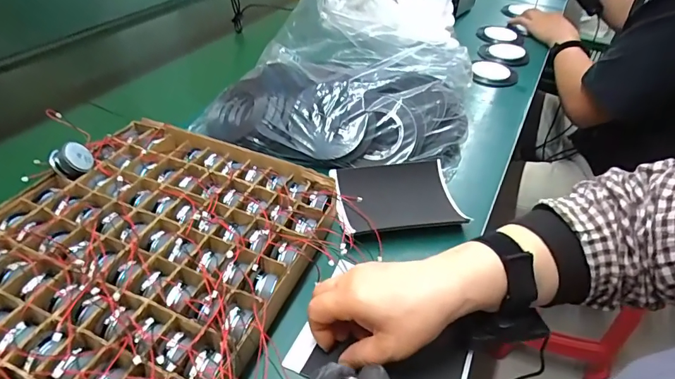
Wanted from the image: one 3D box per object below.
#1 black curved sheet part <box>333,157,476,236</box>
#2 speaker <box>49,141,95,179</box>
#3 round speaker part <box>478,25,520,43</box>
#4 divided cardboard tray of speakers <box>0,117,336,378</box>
[{"bbox_3d":[0.068,0.004,0.481,0.144,0.033,0.110,-4,42,-9],"label":"black curved sheet part"},{"bbox_3d":[-0.284,-0.032,0.449,0.023,0.035,0.035,-29,20,20],"label":"speaker"},{"bbox_3d":[0.364,-0.355,0.950,0.088,0.015,0.101,23,45,21],"label":"round speaker part"},{"bbox_3d":[-0.201,0.090,0.358,0.304,0.041,0.427,18,43,16],"label":"divided cardboard tray of speakers"}]

